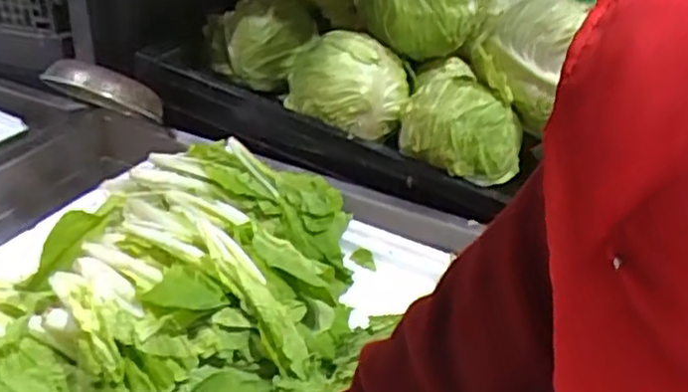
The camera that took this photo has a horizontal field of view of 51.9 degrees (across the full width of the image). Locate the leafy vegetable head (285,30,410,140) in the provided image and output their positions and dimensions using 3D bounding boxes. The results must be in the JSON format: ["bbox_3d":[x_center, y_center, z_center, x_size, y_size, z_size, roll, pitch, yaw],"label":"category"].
[{"bbox_3d":[0.004,-0.158,1.006,0.176,0.142,0.122,8,32,4],"label":"leafy vegetable head"}]

